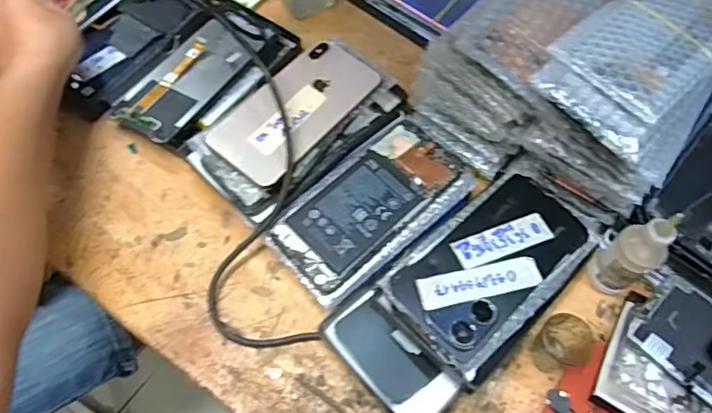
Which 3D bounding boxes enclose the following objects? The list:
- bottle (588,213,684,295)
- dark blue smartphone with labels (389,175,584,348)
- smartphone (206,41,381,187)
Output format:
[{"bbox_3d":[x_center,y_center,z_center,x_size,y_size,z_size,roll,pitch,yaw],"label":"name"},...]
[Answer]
[{"bbox_3d":[0.214,0.039,0.413,0.034,0.103,0.038,-26,67,-15],"label":"bottle"},{"bbox_3d":[0.107,0.037,0.416,0.155,0.011,0.081,-36,69,-24],"label":"dark blue smartphone with labels"},{"bbox_3d":[-0.053,-0.087,0.474,0.079,0.013,0.155,38,69,15],"label":"smartphone"}]

